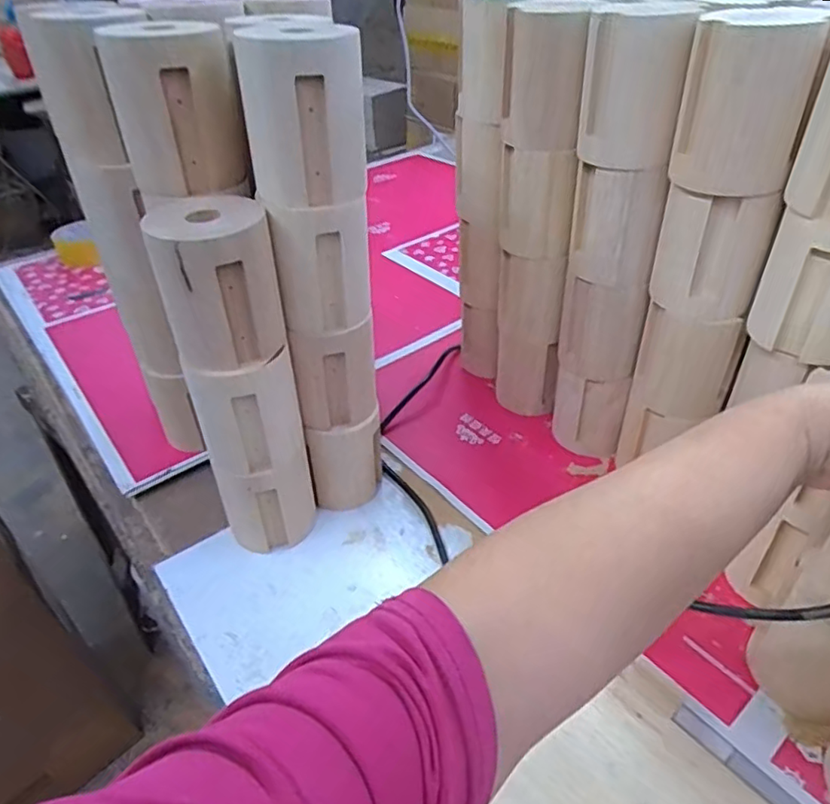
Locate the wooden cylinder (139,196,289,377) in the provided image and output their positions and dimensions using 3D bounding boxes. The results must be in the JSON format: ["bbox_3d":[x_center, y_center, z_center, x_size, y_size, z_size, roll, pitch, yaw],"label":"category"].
[{"bbox_3d":[-0.141,-0.082,0.427,0.081,0.100,0.073,-14,40,-13],"label":"wooden cylinder"}]

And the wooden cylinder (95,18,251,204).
[{"bbox_3d":[-0.166,-0.205,0.422,0.083,0.101,0.073,-13,40,-12],"label":"wooden cylinder"}]

